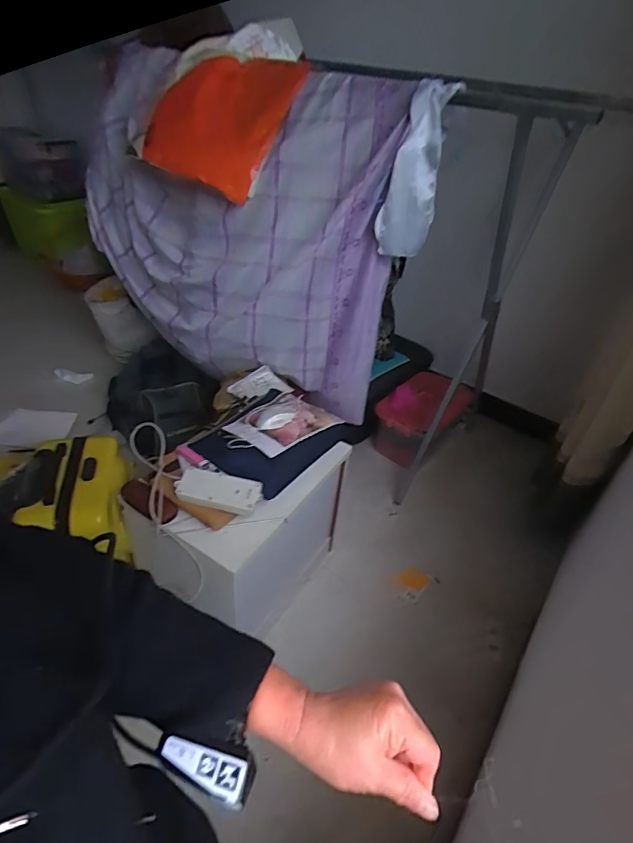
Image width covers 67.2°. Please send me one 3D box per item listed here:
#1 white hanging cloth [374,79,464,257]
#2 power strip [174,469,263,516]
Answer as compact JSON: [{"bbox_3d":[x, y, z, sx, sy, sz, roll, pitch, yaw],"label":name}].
[{"bbox_3d":[0.284,-0.726,1.381,0.153,0.465,0.111,13,8,10],"label":"white hanging cloth"},{"bbox_3d":[-0.218,0.152,1.060,0.186,0.029,0.081,10,38,6],"label":"power strip"}]

